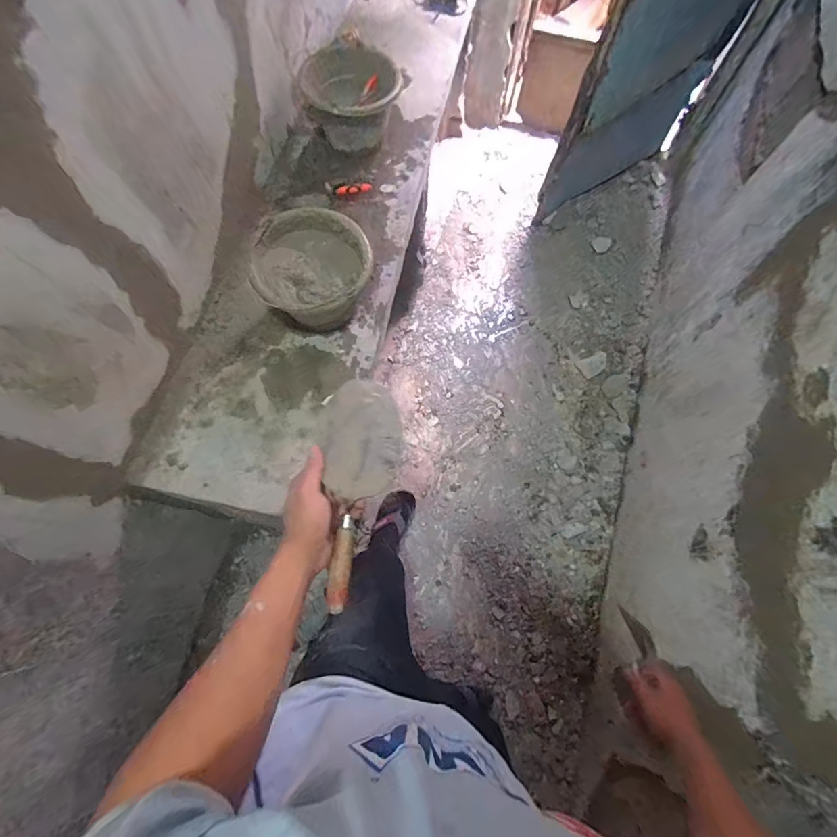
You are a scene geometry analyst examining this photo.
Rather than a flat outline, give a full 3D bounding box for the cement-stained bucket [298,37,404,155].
[{"bbox_3d":[-0.165,-0.830,1.121,0.242,0.168,0.239,0,70,1],"label":"cement-stained bucket"}]

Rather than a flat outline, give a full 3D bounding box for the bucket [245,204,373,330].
[{"bbox_3d":[-0.220,-0.302,0.940,0.236,0.184,0.225,0,70,1],"label":"bucket"}]

